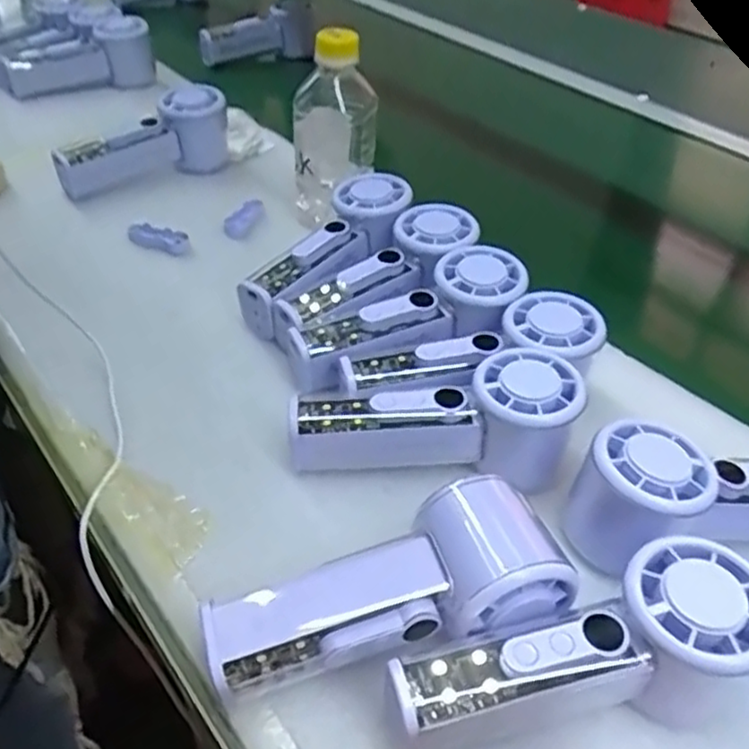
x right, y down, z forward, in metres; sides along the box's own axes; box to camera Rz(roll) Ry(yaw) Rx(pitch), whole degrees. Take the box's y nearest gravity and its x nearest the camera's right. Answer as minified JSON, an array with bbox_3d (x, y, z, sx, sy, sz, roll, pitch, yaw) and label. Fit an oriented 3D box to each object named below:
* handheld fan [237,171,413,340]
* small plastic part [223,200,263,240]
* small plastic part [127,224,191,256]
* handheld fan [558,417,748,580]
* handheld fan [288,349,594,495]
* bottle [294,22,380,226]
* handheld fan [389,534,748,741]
[{"bbox_3d":[-0.030,-0.088,0.489,0.051,0.038,0.151,32,64,28],"label":"handheld fan"},{"bbox_3d":[-0.108,-0.127,0.580,0.017,0.015,0.048,13,42,10],"label":"small plastic part"},{"bbox_3d":[-0.167,-0.104,0.546,0.046,0.020,0.016,12,42,8],"label":"small plastic part"},{"bbox_3d":[0.175,0.056,0.350,0.154,0.049,0.054,-4,42,-9],"label":"handheld fan"},{"bbox_3d":[0.032,0.027,0.374,0.150,0.053,0.056,-4,42,-9],"label":"handheld fan"},{"bbox_3d":[-0.030,-0.190,0.553,0.061,0.151,0.050,4,42,0],"label":"bottle"},{"bbox_3d":[0.083,0.119,0.279,0.146,0.061,0.054,-13,44,-19],"label":"handheld fan"}]

